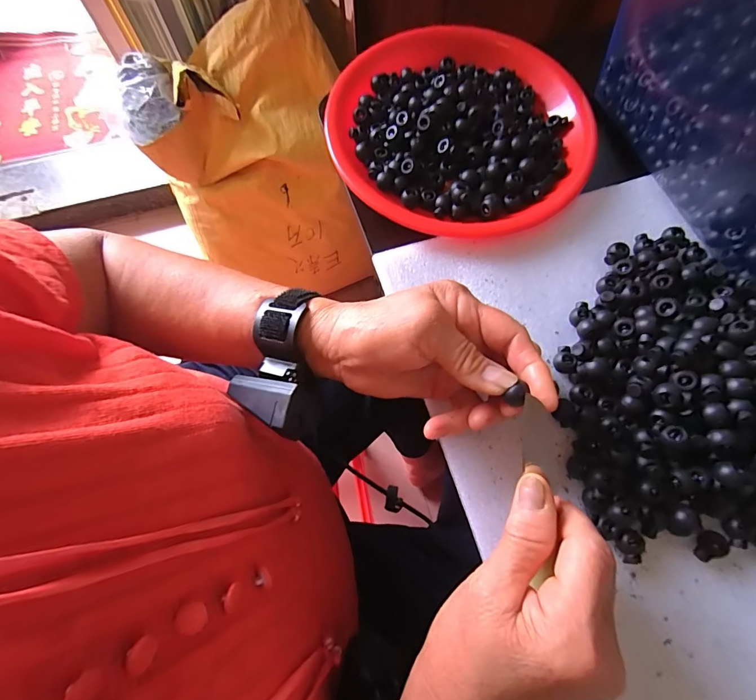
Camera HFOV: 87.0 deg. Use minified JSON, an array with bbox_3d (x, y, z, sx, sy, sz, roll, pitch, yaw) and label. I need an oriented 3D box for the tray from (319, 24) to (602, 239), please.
[{"bbox_3d":[0.071,-0.193,0.348,0.218,0.023,0.218,33,74,10],"label":"tray"}]

